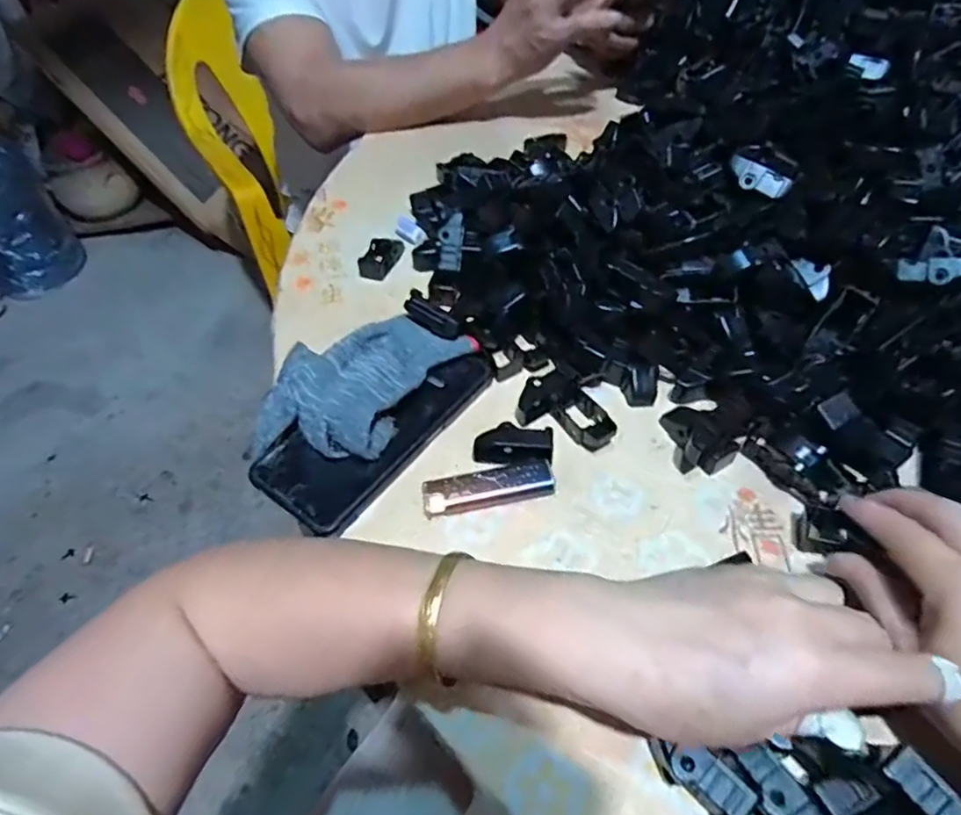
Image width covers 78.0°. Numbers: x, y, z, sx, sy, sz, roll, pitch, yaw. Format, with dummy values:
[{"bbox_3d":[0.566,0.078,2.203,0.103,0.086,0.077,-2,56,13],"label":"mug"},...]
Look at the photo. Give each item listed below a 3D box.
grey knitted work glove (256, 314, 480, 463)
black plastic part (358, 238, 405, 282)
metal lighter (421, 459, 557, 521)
[{"bbox_3d":[-0.080,-0.021,0.389,0.084,0.031,0.134,25,56,23],"label":"grey knitted work glove"},{"bbox_3d":[-0.085,-0.131,0.511,0.024,0.016,0.048,19,54,19],"label":"black plastic part"},{"bbox_3d":[0.005,0.049,0.360,0.079,0.006,0.023,-11,68,-5],"label":"metal lighter"}]

